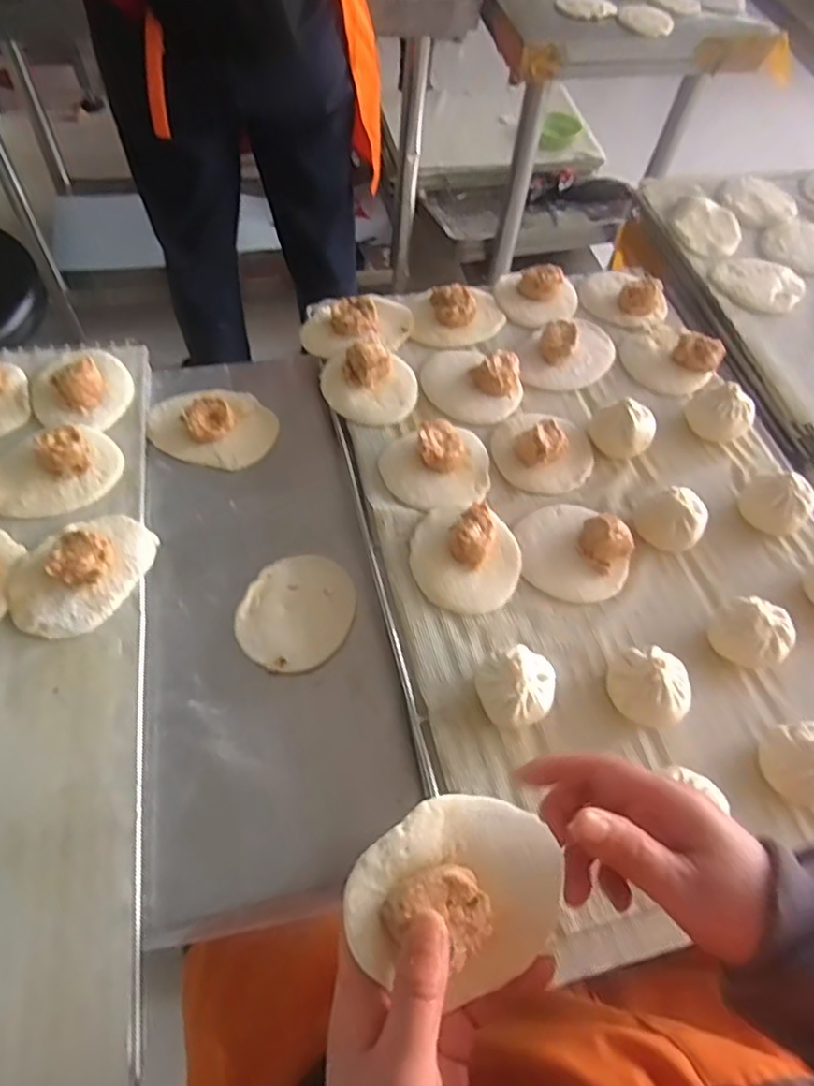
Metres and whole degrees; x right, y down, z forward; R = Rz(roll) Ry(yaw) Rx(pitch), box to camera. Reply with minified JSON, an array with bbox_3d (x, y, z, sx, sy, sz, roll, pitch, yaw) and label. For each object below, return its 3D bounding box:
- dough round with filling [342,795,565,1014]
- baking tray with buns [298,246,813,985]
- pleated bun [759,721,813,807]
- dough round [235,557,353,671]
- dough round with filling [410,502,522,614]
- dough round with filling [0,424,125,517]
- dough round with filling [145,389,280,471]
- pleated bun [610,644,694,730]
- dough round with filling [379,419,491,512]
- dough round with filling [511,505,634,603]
[{"bbox_3d":[0.024,0.157,0.296,0.098,0.022,0.075,-19,62,-14],"label":"dough round with filling"},{"bbox_3d":[0.172,-0.035,0.551,0.416,0.044,0.609,-12,61,-10],"label":"baking tray with buns"},{"bbox_3d":[0.272,0.149,0.445,0.052,0.042,0.050,2,59,-3],"label":"pleated bun"},{"bbox_3d":[-0.088,0.055,0.530,0.084,0.010,0.101,28,61,10],"label":"dough round"},{"bbox_3d":[0.048,0.008,0.515,0.085,0.032,0.086,2,60,-4],"label":"dough round with filling"},{"bbox_3d":[-0.295,-0.063,0.542,0.103,0.034,0.071,-22,65,-17],"label":"dough round with filling"},{"bbox_3d":[-0.181,-0.115,0.606,0.112,0.036,0.081,10,60,0],"label":"dough round with filling"},{"bbox_3d":[0.172,0.101,0.465,0.056,0.040,0.052,2,60,-4],"label":"pleated bun"},{"bbox_3d":[0.026,-0.067,0.560,0.092,0.033,0.081,2,60,-4],"label":"dough round with filling"},{"bbox_3d":[0.133,0.004,0.523,0.078,0.034,0.088,-29,67,-20],"label":"dough round with filling"}]

